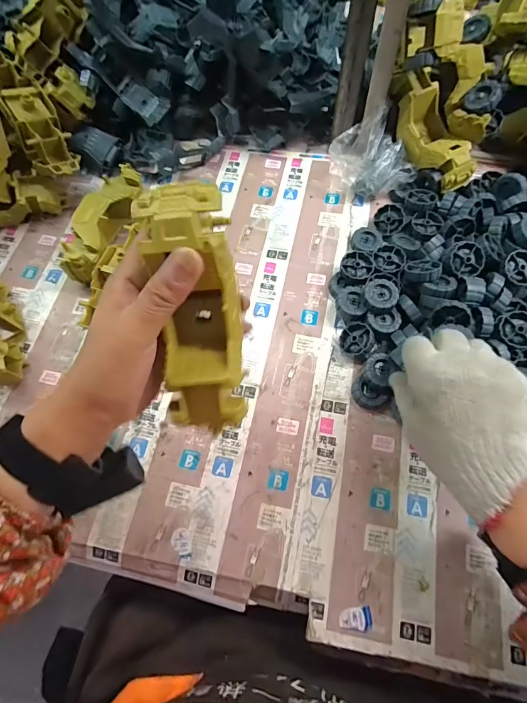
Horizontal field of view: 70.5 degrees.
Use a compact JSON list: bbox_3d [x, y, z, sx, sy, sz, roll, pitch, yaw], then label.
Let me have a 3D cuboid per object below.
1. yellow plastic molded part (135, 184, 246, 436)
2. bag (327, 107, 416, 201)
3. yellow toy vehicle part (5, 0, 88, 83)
[{"bbox_3d":[-0.043,-0.028,0.253,0.052,0.046,0.150,-4,107,1],"label":"yellow plastic molded part"},{"bbox_3d":[0.143,-0.252,0.496,0.093,0.055,0.087,-27,69,-9],"label":"bag"},{"bbox_3d":[-0.275,-0.442,0.484,0.050,0.051,0.175,22,88,13],"label":"yellow toy vehicle part"}]

